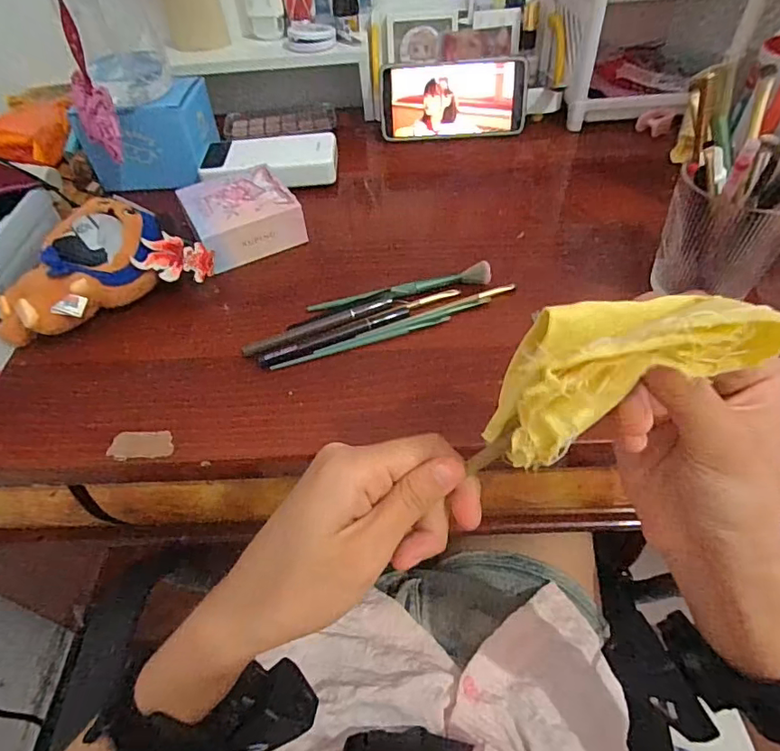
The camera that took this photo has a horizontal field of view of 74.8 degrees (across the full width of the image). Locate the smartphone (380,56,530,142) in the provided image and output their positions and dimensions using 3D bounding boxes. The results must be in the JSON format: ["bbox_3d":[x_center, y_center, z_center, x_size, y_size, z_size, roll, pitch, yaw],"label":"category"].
[{"bbox_3d":[0.074,-0.320,0.594,0.166,0.080,0.006,-2,30,2],"label":"smartphone"}]

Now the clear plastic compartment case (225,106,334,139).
[{"bbox_3d":[-0.138,-0.321,0.648,0.138,0.014,0.062,-7,50,-2],"label":"clear plastic compartment case"}]

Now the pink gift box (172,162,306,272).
[{"bbox_3d":[-0.143,-0.153,0.492,0.093,0.041,0.096,-27,53,-18],"label":"pink gift box"}]

